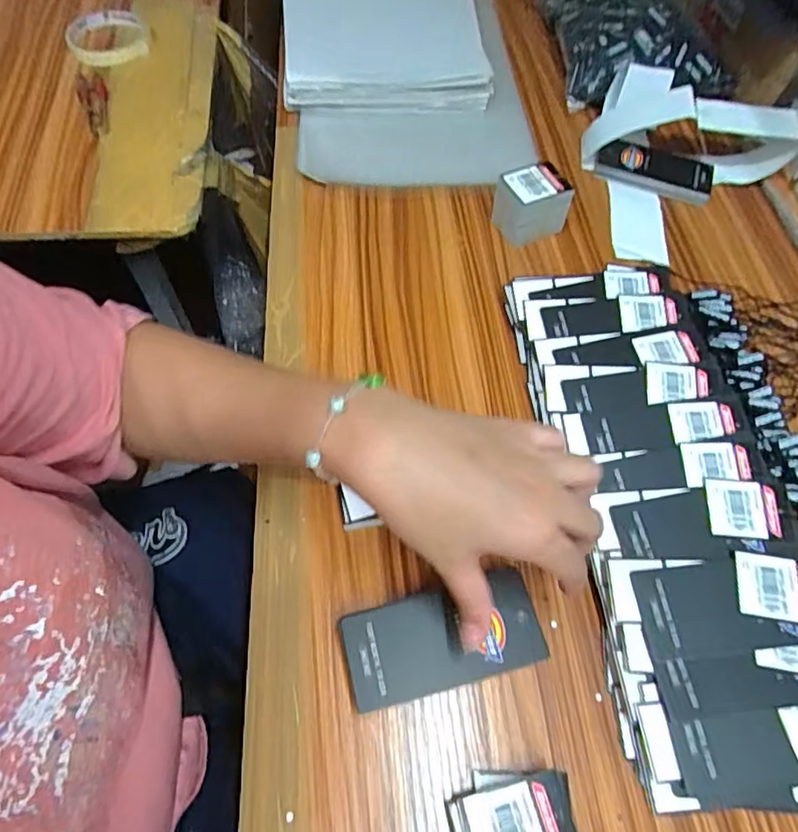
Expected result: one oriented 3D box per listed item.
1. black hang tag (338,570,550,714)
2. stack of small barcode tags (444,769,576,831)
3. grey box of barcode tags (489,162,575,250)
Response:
[{"bbox_3d":[0.025,0.123,0.300,0.108,0.007,0.052,-9,62,-10],"label":"black hang tag"},{"bbox_3d":[0.059,0.203,0.270,0.063,0.016,0.043,-11,63,-10],"label":"stack of small barcode tags"},{"bbox_3d":[0.112,-0.180,0.459,0.056,0.048,0.036,-20,64,-14],"label":"grey box of barcode tags"}]

